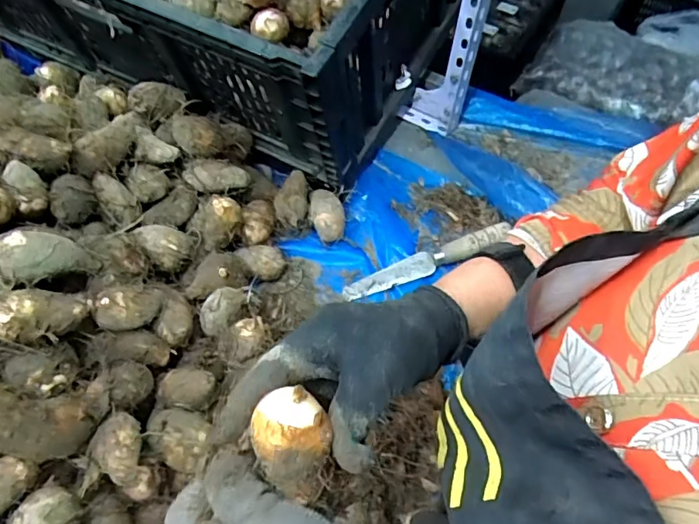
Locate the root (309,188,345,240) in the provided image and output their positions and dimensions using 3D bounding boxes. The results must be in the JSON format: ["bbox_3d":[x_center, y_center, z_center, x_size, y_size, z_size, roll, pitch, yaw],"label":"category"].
[{"bbox_3d":[-0.025,-0.055,0.577,0.035,0.026,0.067,-15,59,-6],"label":"root"}]

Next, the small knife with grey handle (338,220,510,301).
[{"bbox_3d":[0.086,-0.003,0.557,0.193,0.022,0.025,-20,60,-9],"label":"small knife with grey handle"}]

